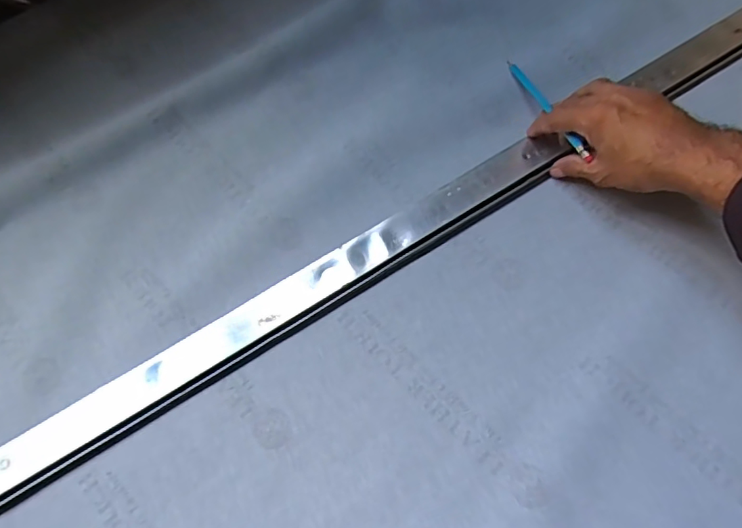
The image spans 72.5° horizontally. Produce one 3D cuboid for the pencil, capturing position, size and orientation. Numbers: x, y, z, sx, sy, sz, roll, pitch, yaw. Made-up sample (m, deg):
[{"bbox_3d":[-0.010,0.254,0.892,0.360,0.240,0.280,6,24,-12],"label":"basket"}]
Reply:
[{"bbox_3d":[0.175,-0.161,0.509,0.010,0.011,0.159,-17,54,-4],"label":"pencil"}]

